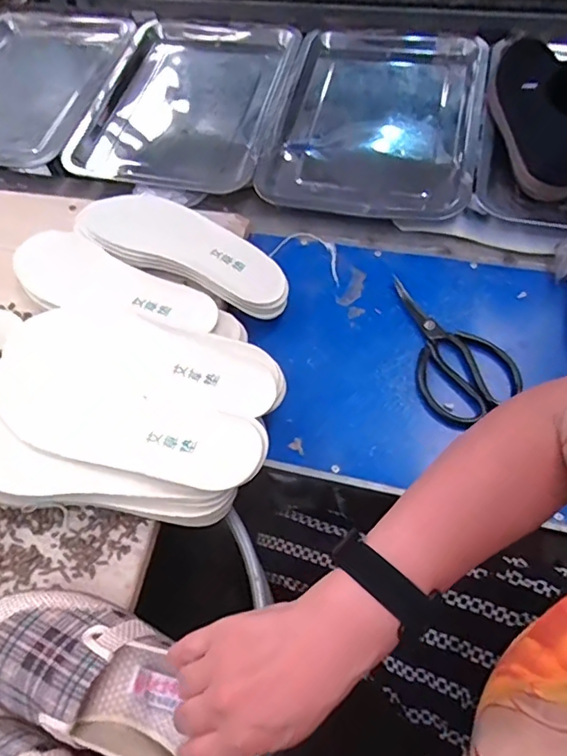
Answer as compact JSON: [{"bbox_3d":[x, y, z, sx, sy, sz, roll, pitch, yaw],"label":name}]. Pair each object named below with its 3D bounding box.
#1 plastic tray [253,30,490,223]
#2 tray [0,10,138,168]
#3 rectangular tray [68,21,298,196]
[{"bbox_3d":[0.130,-0.368,0.749,0.271,0.041,0.366,11,62,10],"label":"plastic tray"},{"bbox_3d":[-0.417,-0.478,0.848,0.285,0.029,0.365,7,61,8],"label":"tray"},{"bbox_3d":[-0.140,-0.423,0.789,0.272,0.019,0.353,8,61,8],"label":"rectangular tray"}]

